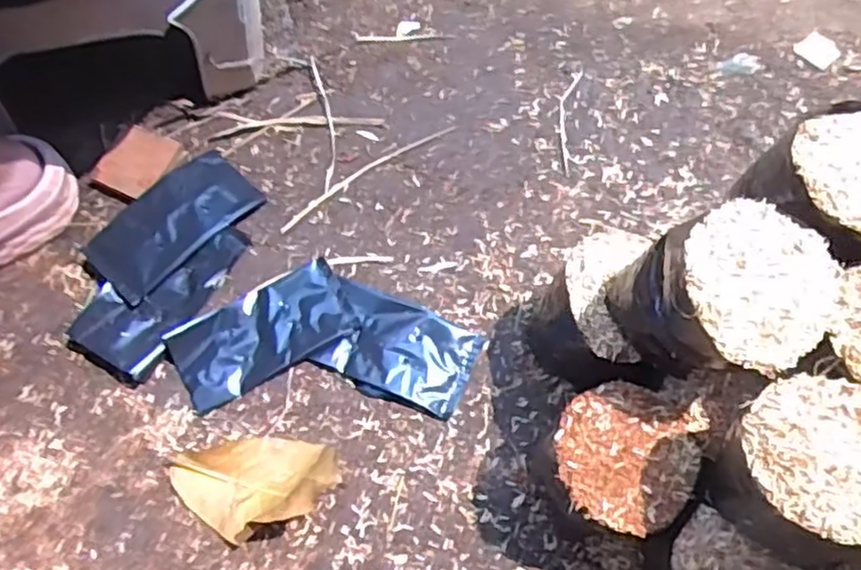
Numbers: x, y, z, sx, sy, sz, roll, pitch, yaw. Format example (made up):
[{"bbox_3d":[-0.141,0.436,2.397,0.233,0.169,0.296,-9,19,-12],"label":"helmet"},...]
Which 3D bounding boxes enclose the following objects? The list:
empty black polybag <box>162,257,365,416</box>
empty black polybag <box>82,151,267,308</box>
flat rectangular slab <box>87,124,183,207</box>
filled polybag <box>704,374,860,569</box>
[{"bbox_3d":[-0.141,0.038,0.605,0.151,0.019,0.074,-29,73,-9],"label":"empty black polybag"},{"bbox_3d":[-0.224,-0.052,0.626,0.073,0.040,0.146,40,76,13],"label":"empty black polybag"},{"bbox_3d":[-0.261,-0.108,0.631,0.049,0.016,0.070,26,73,9],"label":"flat rectangular slab"},{"bbox_3d":[0.223,0.112,0.418,0.098,0.113,0.097,-2,70,0],"label":"filled polybag"}]

